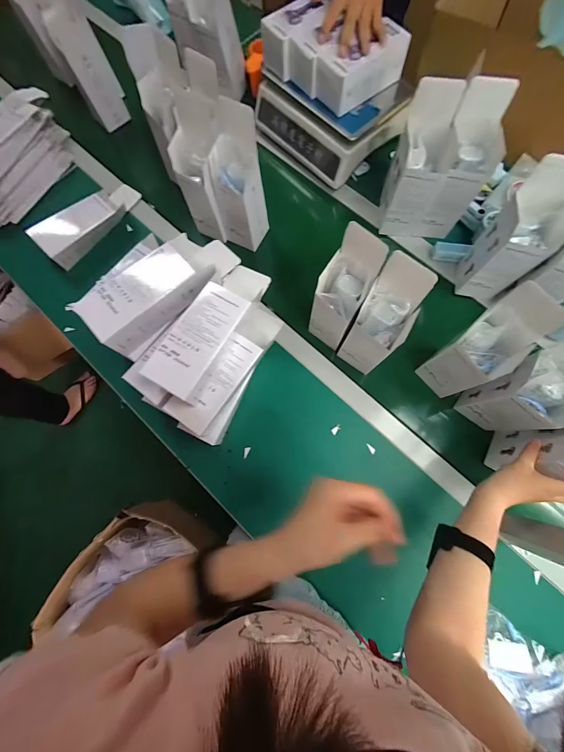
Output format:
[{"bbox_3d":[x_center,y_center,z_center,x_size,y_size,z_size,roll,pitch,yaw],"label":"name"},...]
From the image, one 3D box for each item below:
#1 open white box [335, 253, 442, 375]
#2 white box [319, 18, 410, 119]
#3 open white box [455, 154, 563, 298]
[{"bbox_3d":[0.161,-0.084,0.503,0.079,0.230,0.090,32,80,9],"label":"open white box"},{"bbox_3d":[0.157,-0.602,0.593,0.180,0.068,0.084,-33,78,-6],"label":"white box"},{"bbox_3d":[0.397,-0.230,0.516,0.083,0.228,0.089,13,78,5],"label":"open white box"}]

